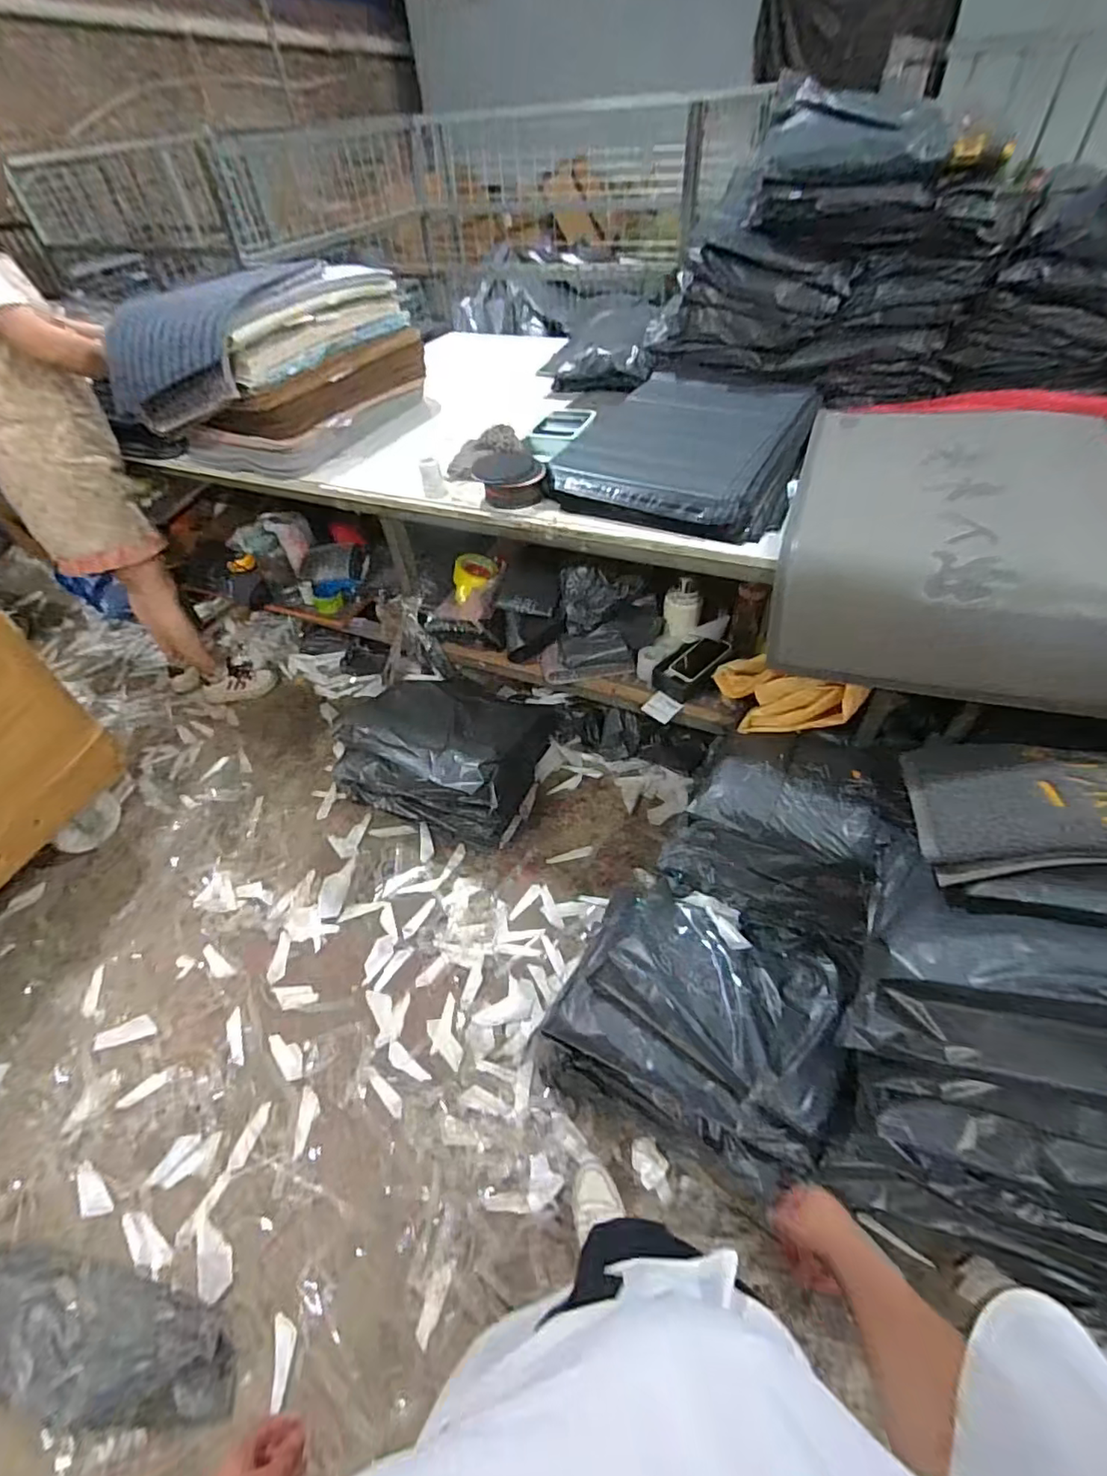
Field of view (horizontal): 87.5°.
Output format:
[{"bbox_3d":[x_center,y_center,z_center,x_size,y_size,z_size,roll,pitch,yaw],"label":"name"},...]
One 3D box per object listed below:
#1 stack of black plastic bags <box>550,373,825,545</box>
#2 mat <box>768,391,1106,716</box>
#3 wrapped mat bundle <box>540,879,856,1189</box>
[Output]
[{"bbox_3d":[0.310,-0.659,1.282,0.482,0.076,0.626,19,53,20],"label":"stack of black plastic bags"},{"bbox_3d":[0.775,-0.389,1.135,0.599,0.326,0.763,14,51,17],"label":"mat"},{"bbox_3d":[0.282,0.543,1.146,0.513,0.190,0.418,19,53,20],"label":"wrapped mat bundle"}]

